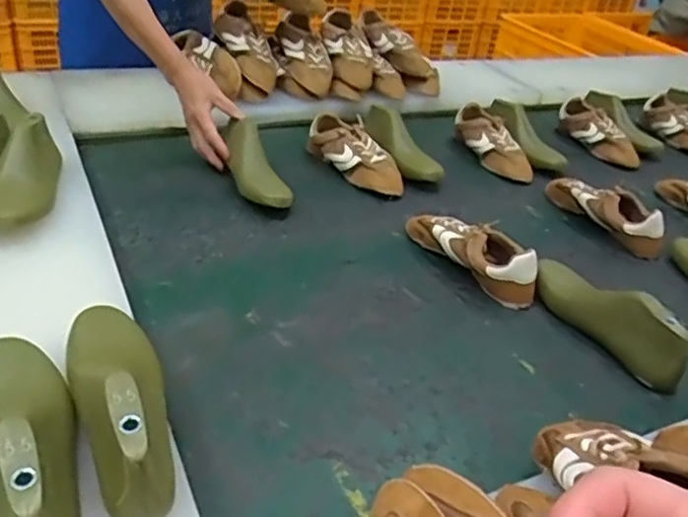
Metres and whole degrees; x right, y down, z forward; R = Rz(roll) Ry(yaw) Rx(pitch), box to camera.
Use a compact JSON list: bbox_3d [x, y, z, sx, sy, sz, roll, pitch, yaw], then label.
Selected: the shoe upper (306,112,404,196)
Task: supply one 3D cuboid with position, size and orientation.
[{"bbox_3d":[0.023,-0.176,1.098,0.076,0.068,0.212,-23,44,-36],"label":"shoe upper"}]

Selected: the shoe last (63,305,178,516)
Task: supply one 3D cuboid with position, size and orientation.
[{"bbox_3d":[-0.185,0.101,0.532,0.072,0.077,0.225,-11,38,-24],"label":"shoe last"}]

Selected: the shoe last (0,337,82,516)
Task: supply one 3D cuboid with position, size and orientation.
[{"bbox_3d":[-0.238,0.129,0.486,0.072,0.085,0.221,-16,40,-29],"label":"shoe last"}]

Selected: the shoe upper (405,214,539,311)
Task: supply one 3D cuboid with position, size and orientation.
[{"bbox_3d":[0.165,-0.009,0.890,0.072,0.080,0.226,-26,46,-38],"label":"shoe upper"}]

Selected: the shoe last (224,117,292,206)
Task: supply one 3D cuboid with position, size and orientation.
[{"bbox_3d":[-0.136,-0.141,0.997,0.078,0.083,0.190,-8,37,-20],"label":"shoe last"}]

